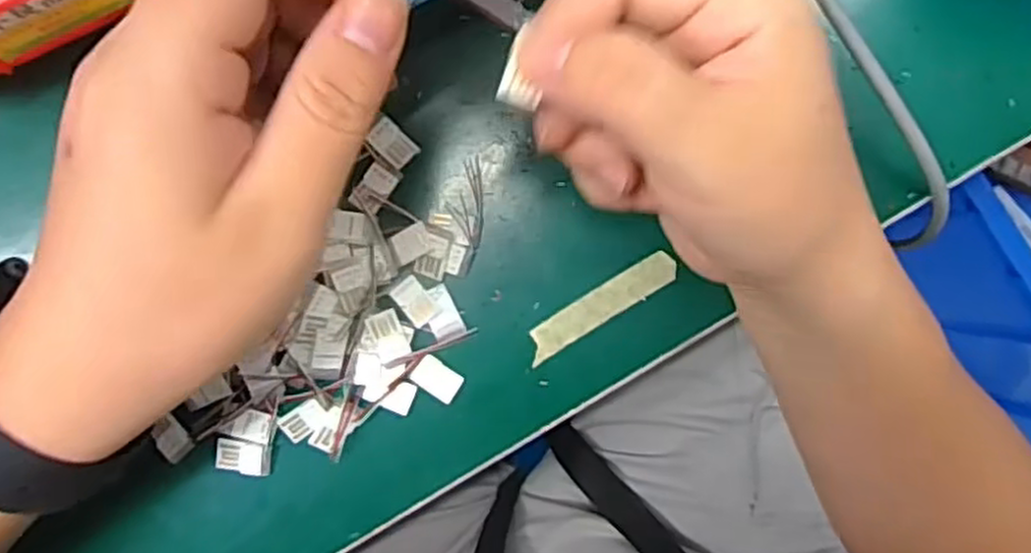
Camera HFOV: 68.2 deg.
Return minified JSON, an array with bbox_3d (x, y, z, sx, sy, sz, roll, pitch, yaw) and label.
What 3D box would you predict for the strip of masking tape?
[{"bbox_3d":[0.033,0.011,0.288,0.063,0.004,0.013,-31,85,-2],"label":"strip of masking tape"}]

